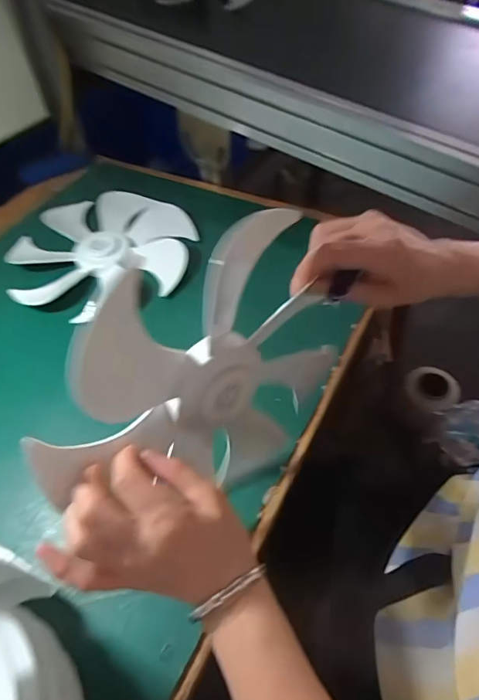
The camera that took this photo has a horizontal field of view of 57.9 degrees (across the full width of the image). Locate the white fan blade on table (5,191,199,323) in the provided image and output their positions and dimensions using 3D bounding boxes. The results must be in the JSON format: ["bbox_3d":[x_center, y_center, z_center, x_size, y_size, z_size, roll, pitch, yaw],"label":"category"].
[{"bbox_3d":[-0.207,-0.154,0.674,0.270,0.047,0.255,-2,53,2],"label":"white fan blade on table"}]

